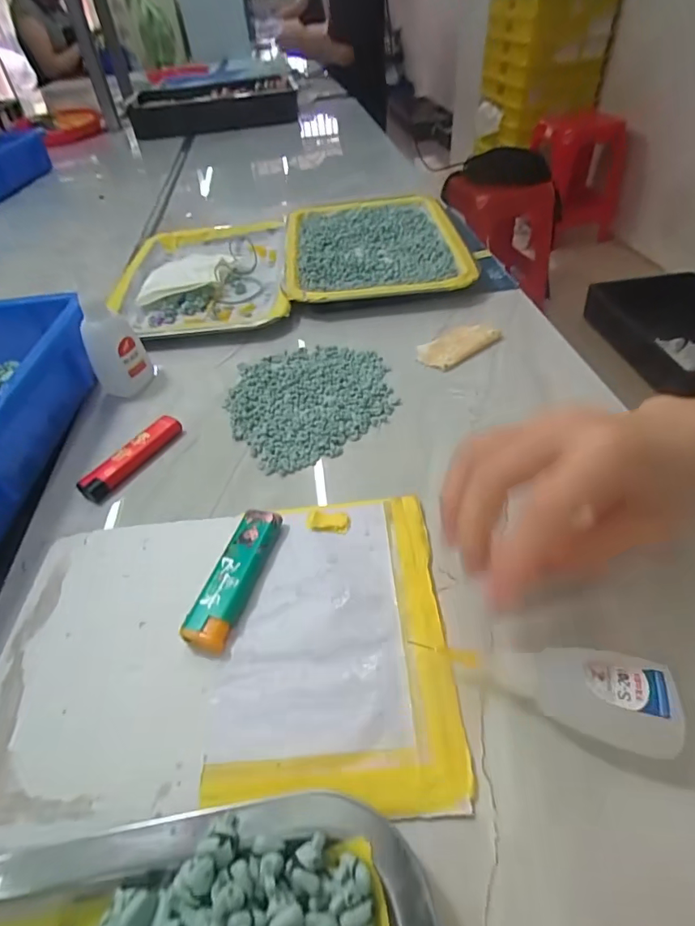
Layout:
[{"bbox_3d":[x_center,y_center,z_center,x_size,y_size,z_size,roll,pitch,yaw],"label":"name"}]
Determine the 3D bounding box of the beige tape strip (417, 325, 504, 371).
[{"bbox_3d":[0.092,-0.100,0.395,0.074,0.006,0.041,-31,51,-23],"label":"beige tape strip"}]

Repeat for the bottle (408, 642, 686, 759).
[{"bbox_3d":[0.084,0.090,0.197,0.092,0.022,0.033,11,48,16],"label":"bottle"}]

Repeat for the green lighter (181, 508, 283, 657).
[{"bbox_3d":[-0.058,0.059,0.249,0.023,0.013,0.079,11,48,16],"label":"green lighter"}]

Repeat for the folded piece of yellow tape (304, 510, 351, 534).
[{"bbox_3d":[-0.011,0.034,0.271,0.025,0.004,0.013,1,46,7],"label":"folded piece of yellow tape"}]

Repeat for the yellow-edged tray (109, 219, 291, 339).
[{"bbox_3d":[-0.160,-0.212,0.524,0.181,0.016,0.265,-8,46,-2],"label":"yellow-edged tray"}]

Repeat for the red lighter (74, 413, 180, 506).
[{"bbox_3d":[-0.147,-0.005,0.326,0.021,0.010,0.079,21,51,24],"label":"red lighter"}]

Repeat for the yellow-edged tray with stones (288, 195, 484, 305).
[{"bbox_3d":[0.027,-0.243,0.526,0.186,0.022,0.253,-5,46,1],"label":"yellow-edged tray with stones"}]

